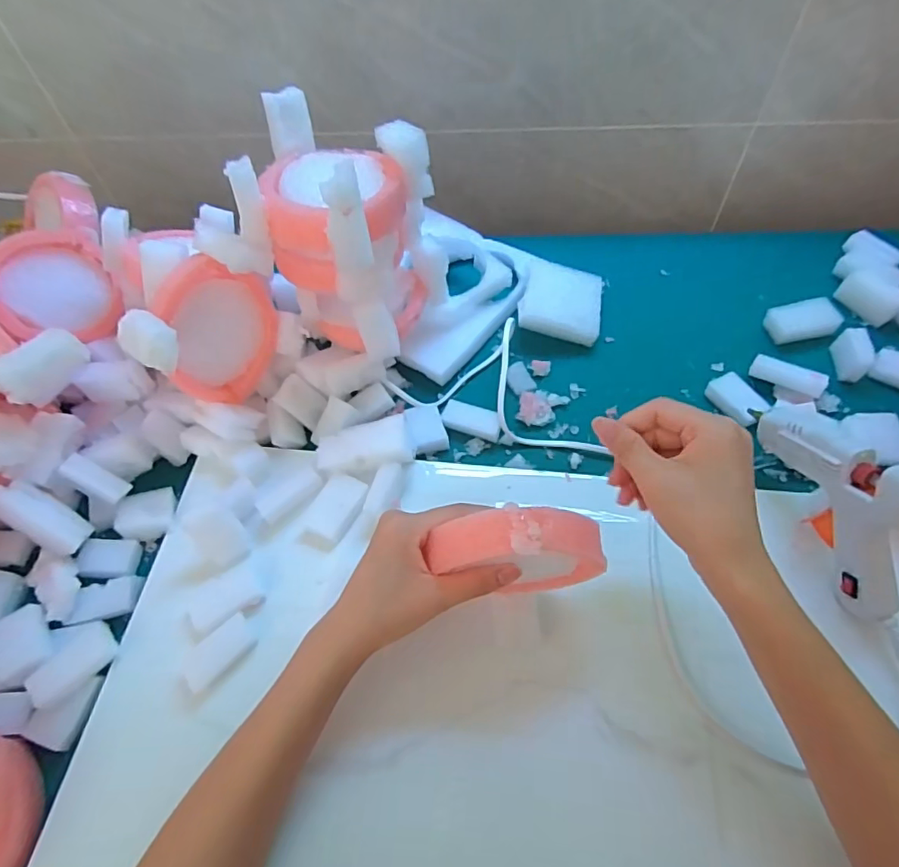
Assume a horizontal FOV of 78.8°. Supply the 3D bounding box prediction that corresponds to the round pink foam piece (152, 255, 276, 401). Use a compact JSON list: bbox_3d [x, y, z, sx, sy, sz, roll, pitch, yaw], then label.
[{"bbox_3d":[-0.181,-0.079,0.424,0.026,0.104,0.096,27,74,35],"label":"round pink foam piece"}]

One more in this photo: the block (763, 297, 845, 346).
[{"bbox_3d":[0.323,-0.103,0.499,0.061,0.020,0.031,-9,58,-3],"label":"block"}]

